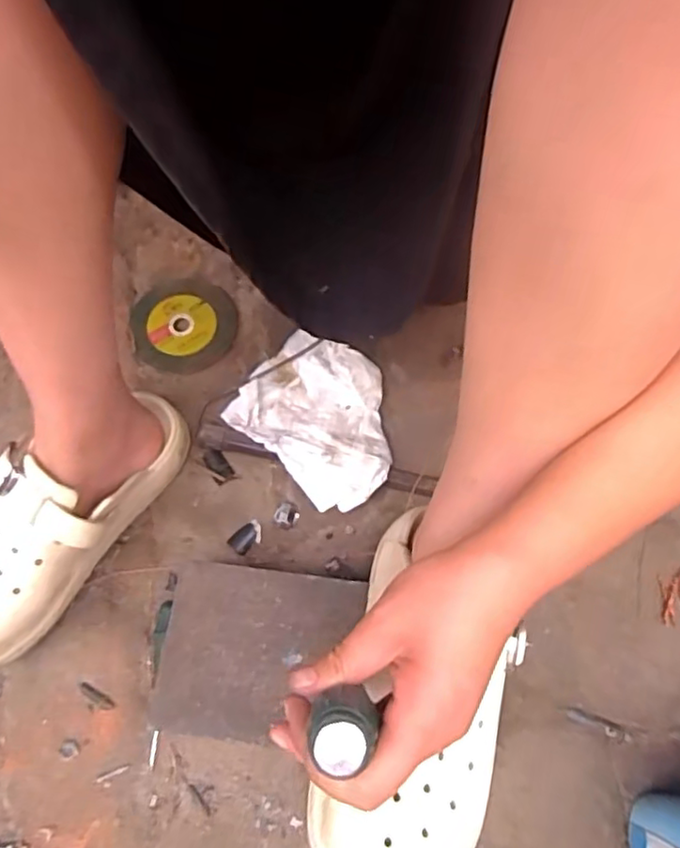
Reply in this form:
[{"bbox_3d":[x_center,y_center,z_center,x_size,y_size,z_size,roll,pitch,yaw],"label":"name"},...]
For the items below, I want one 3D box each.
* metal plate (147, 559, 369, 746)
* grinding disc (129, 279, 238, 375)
[{"bbox_3d":[-0.059,0.164,0.457,0.136,0.008,0.117,7,69,2],"label":"metal plate"},{"bbox_3d":[-0.153,-0.097,0.618,0.098,0.011,0.099,3,71,-8],"label":"grinding disc"}]

